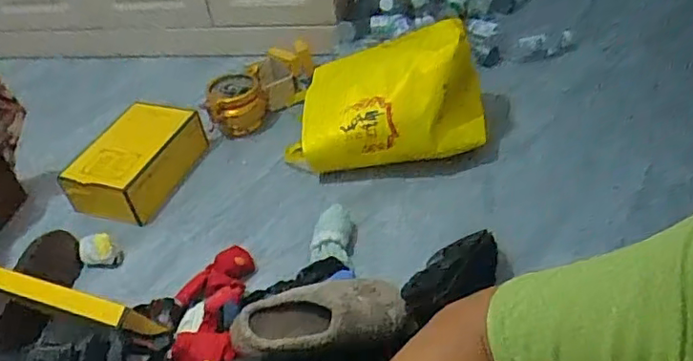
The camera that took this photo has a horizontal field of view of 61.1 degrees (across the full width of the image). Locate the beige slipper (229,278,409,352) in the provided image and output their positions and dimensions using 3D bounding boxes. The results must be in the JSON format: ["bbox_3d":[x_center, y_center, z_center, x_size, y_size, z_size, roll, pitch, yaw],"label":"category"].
[{"bbox_3d":[-0.039,0.209,0.889,0.259,0.064,0.117,-19,42,-12],"label":"beige slipper"}]

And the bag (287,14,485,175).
[{"bbox_3d":[0.071,-0.177,1.237,0.418,0.216,0.213,-6,41,2],"label":"bag"}]

